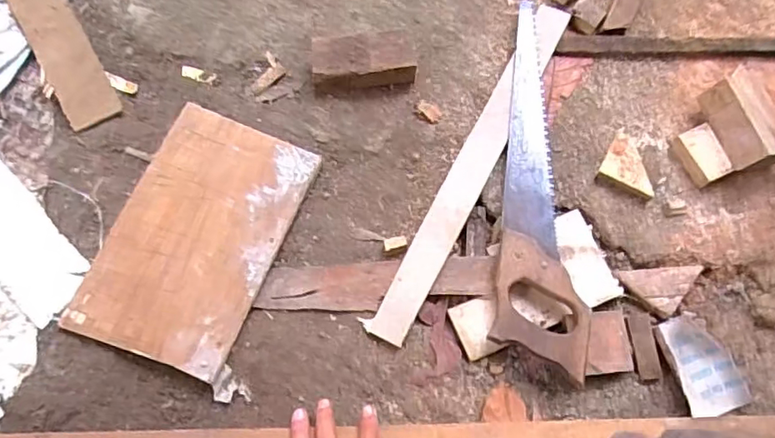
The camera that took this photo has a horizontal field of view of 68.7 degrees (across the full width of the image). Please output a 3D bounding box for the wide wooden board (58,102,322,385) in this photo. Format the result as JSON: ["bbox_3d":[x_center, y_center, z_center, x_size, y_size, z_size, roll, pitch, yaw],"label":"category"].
[{"bbox_3d":[-0.201,0.017,0.601,0.172,0.015,0.260,21,74,8],"label":"wide wooden board"}]

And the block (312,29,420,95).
[{"bbox_3d":[-0.029,-0.182,0.653,0.114,0.040,0.054,-7,72,-1],"label":"block"}]

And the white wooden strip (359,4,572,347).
[{"bbox_3d":[0.096,-0.061,0.618,0.046,0.011,0.423,27,76,15],"label":"white wooden strip"}]

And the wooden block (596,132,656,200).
[{"bbox_3d":[0.267,-0.056,0.617,0.059,0.018,0.057,30,75,10],"label":"wooden block"}]

